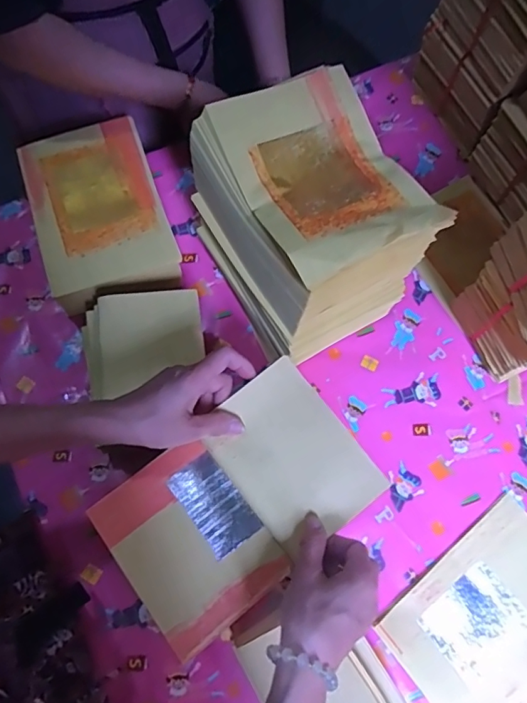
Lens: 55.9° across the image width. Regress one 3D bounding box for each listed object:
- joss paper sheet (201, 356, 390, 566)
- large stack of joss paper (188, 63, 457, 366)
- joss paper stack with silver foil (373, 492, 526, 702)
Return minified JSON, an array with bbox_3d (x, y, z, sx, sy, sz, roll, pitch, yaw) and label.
[{"bbox_3d":[0.026,0.099,0.465,0.114,0.024,0.152,-37,76,-12],"label":"joss paper sheet"},{"bbox_3d":[0.047,-0.145,0.565,0.180,0.199,0.230,-28,74,-10],"label":"large stack of joss paper"},{"bbox_3d":[0.263,0.299,0.561,0.230,0.018,0.156,-37,76,-12],"label":"joss paper stack with silver foil"}]

